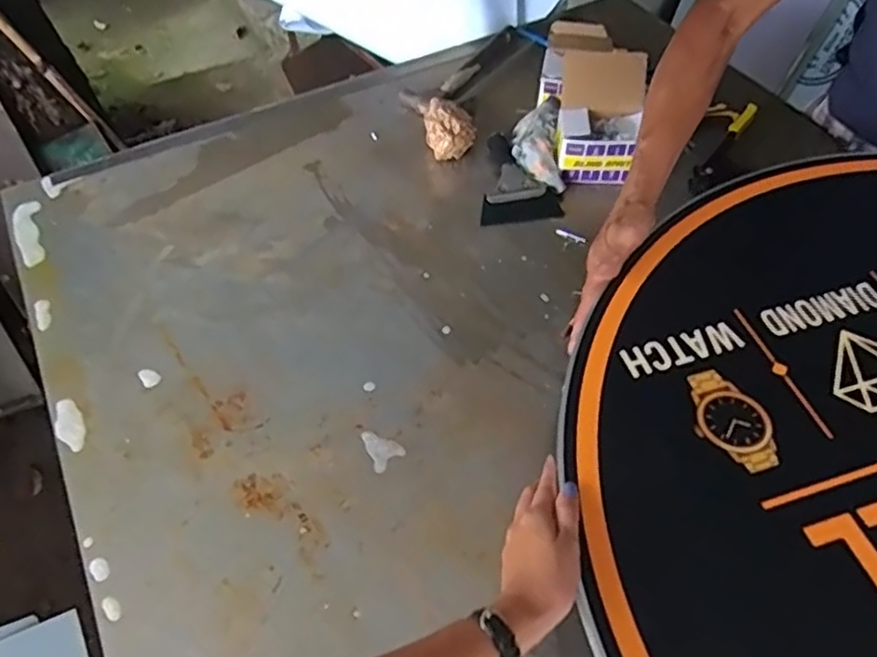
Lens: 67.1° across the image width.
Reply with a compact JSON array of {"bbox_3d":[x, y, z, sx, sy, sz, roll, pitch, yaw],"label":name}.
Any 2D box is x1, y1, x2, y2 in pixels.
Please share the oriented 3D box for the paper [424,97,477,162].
[{"bbox_3d":[0.018,-0.312,1.043,0.082,0.075,0.067,-3,53,0],"label":"paper"}]

